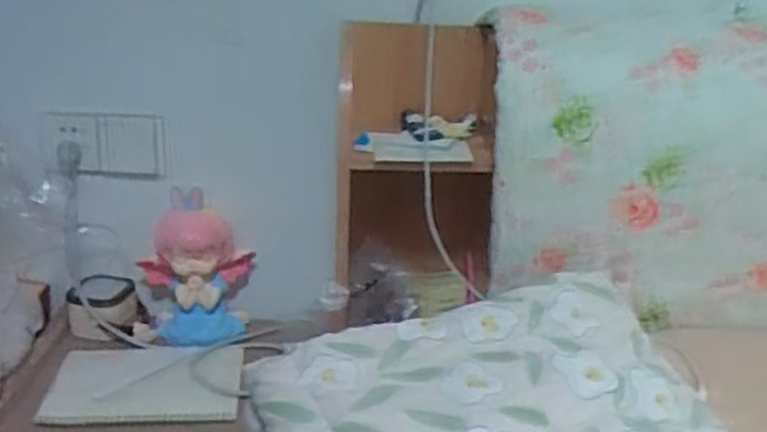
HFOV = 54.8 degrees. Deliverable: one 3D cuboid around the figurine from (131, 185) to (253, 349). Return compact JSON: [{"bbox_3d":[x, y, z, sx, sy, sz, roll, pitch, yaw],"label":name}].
[{"bbox_3d":[-0.287,0.072,1.110,0.167,0.214,0.122,-1,22,-9],"label":"figurine"}]

